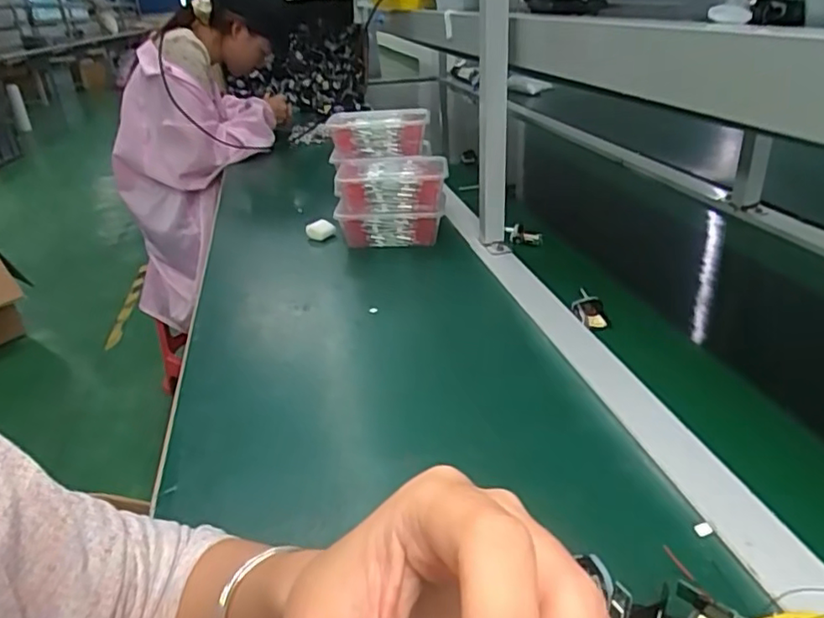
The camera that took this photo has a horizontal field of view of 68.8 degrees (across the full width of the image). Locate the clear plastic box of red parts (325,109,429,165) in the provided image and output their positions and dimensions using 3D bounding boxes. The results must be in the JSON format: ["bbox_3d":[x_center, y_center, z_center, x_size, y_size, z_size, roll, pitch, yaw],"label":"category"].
[{"bbox_3d":[-0.052,-0.284,0.979,0.162,0.073,0.124,-4,27,0],"label":"clear plastic box of red parts"}]

